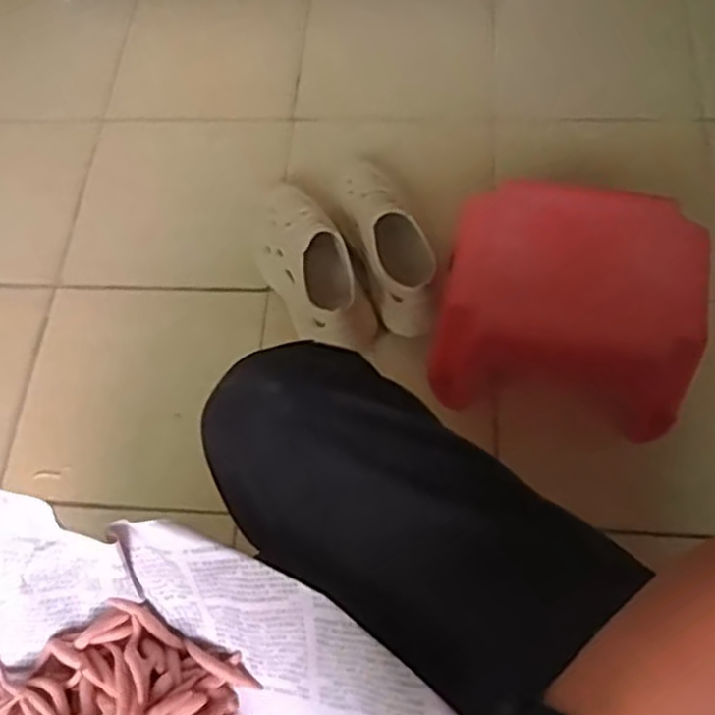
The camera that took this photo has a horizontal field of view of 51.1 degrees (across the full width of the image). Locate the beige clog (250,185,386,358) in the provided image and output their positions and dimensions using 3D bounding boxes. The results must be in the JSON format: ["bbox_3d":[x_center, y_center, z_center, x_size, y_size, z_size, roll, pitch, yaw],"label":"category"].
[{"bbox_3d":[-0.059,-0.120,0.961,0.102,0.090,0.250,-25,66,-8],"label":"beige clog"}]

